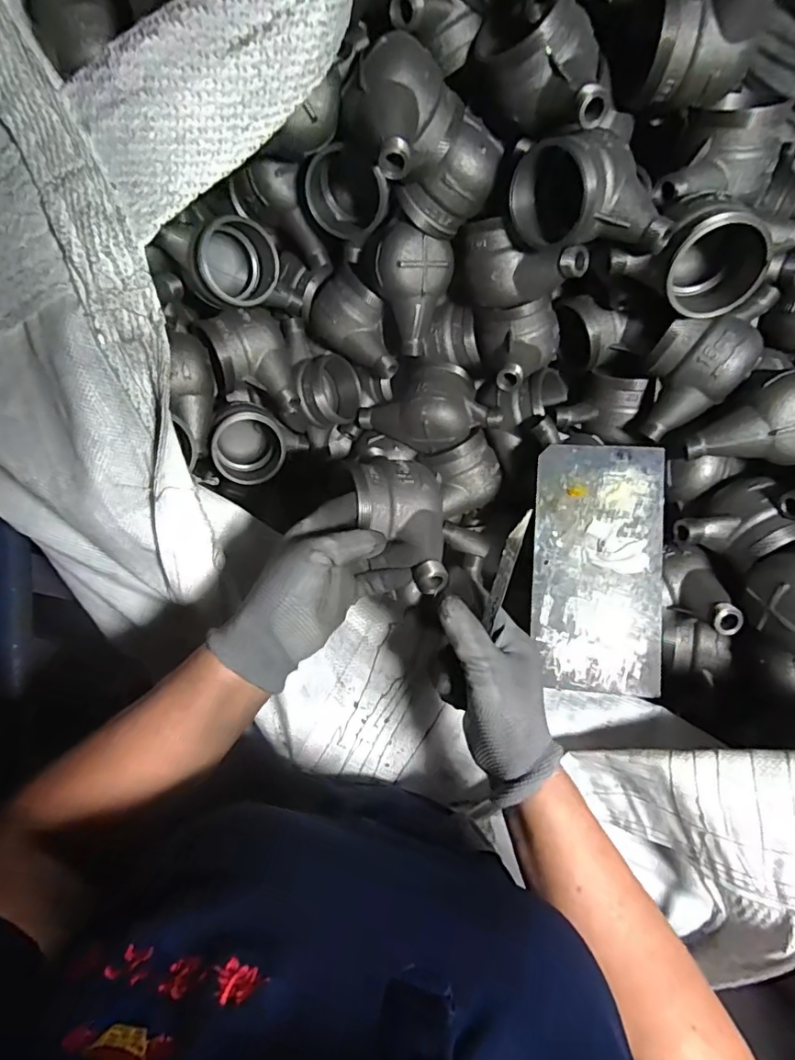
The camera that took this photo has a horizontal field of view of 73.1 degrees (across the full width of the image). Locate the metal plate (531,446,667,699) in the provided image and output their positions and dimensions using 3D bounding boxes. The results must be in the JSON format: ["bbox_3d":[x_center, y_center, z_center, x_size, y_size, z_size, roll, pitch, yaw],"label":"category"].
[{"bbox_3d":[0.198,0.036,0.526,0.121,0.007,0.237,2,84,9],"label":"metal plate"}]

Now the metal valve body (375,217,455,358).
[{"bbox_3d":[0.019,-0.268,0.583,0.076,0.123,0.082,-17,43,-1],"label":"metal valve body"}]

